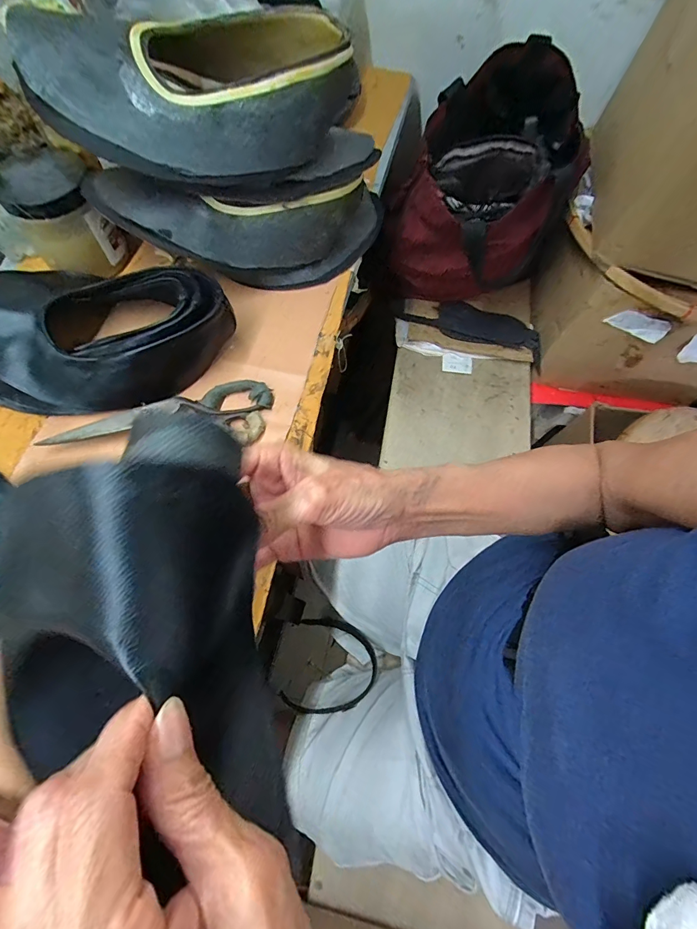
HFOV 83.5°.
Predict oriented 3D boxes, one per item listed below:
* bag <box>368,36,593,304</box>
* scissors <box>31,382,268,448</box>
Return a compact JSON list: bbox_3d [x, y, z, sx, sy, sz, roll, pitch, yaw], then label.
[{"bbox_3d":[0.215,-0.413,0.633,0.233,0.296,0.312,27,69,10],"label":"bag"},{"bbox_3d":[-0.174,-0.052,0.379,0.193,0.016,0.071,0,67,-1],"label":"scissors"}]

